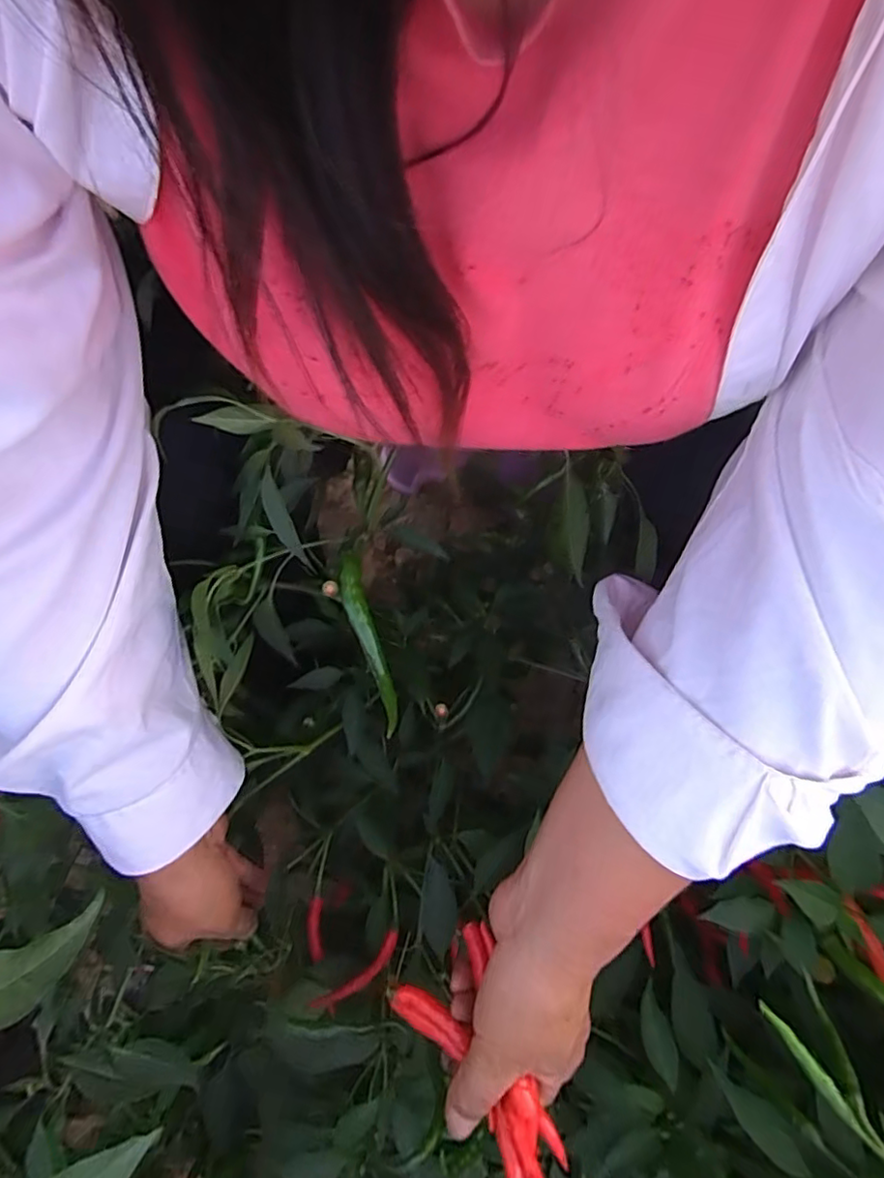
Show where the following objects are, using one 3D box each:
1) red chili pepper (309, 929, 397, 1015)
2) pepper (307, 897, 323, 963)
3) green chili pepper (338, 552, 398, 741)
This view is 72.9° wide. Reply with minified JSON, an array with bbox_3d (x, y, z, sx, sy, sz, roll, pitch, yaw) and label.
[{"bbox_3d":[-0.062,0.290,0.449,0.079,0.006,0.017,-38,95,-6],"label":"red chili pepper"},{"bbox_3d":[-0.100,0.266,0.469,0.012,0.007,0.044,-3,71,1],"label":"pepper"},{"bbox_3d":[-0.035,0.027,0.285,0.011,0.013,0.089,-16,98,-3],"label":"green chili pepper"}]

